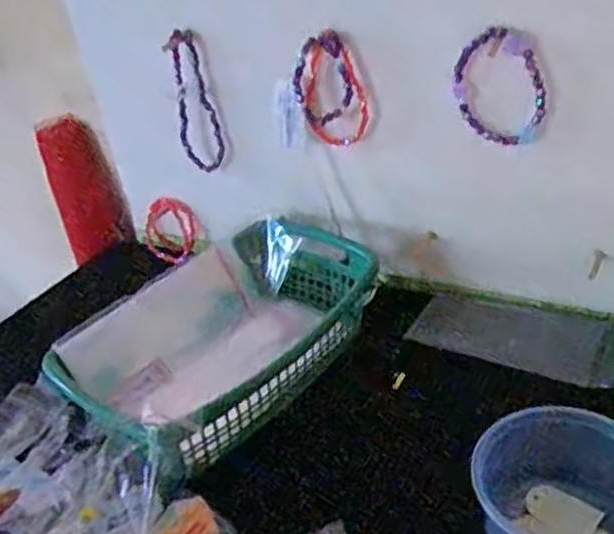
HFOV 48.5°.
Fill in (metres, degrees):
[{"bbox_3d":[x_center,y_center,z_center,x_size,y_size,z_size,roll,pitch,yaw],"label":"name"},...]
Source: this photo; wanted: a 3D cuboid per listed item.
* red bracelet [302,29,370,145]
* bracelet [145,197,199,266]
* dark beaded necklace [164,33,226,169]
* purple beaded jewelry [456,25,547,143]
[{"bbox_3d":[0.021,-0.134,0.534,0.051,0.096,0.014,6,40,27],"label":"red bracelet"},{"bbox_3d":[-0.141,-0.037,0.714,0.063,0.080,0.022,15,39,30],"label":"bracelet"},{"bbox_3d":[-0.098,-0.143,0.600,0.035,0.125,0.017,-10,33,-3],"label":"dark beaded necklace"},{"bbox_3d":[0.134,-0.125,0.474,0.062,0.079,0.014,8,36,22],"label":"purple beaded jewelry"}]

